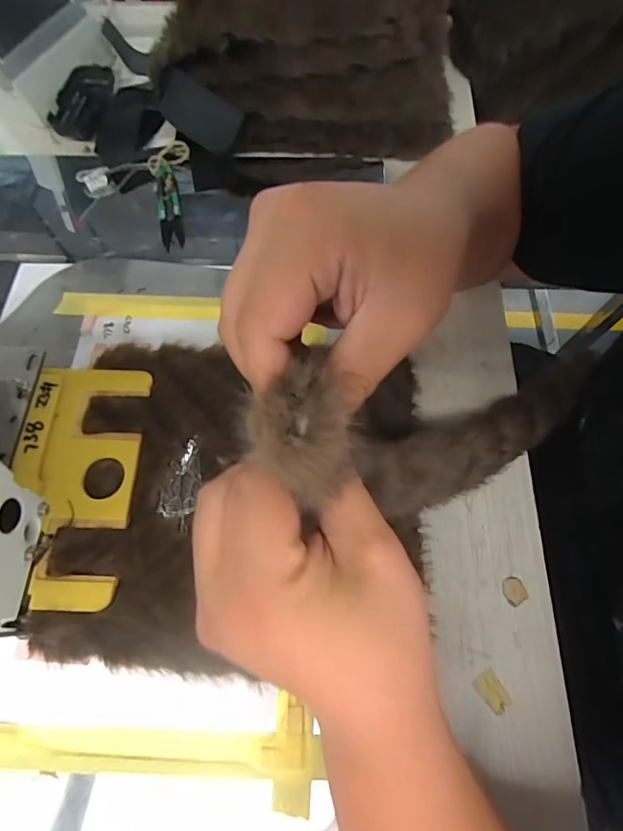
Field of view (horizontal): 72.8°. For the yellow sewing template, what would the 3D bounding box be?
[{"bbox_3d":[-0.179,0.047,0.320,0.090,0.005,0.181,2,68,-2],"label":"yellow sewing template"}]

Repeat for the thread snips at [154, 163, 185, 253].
[{"bbox_3d":[-0.148,-0.220,0.438,0.023,0.007,0.111,-12,68,-4],"label":"thread snips"}]

